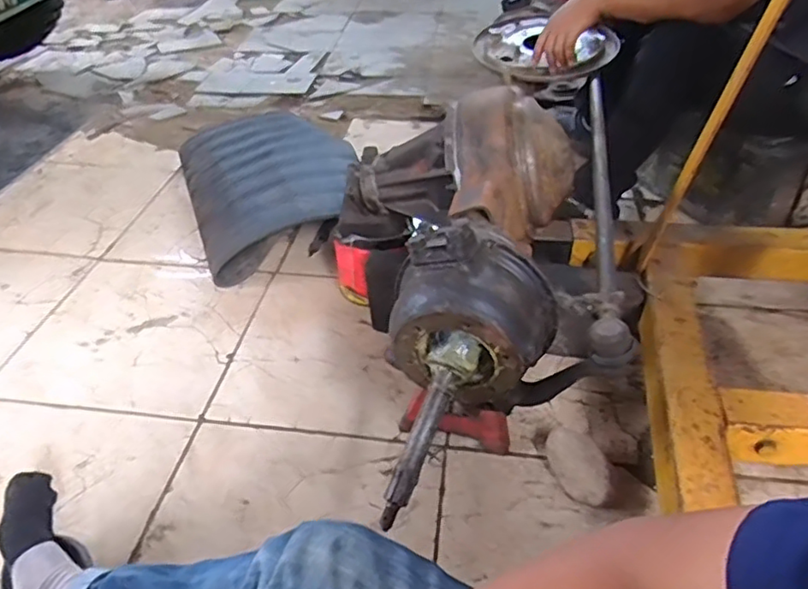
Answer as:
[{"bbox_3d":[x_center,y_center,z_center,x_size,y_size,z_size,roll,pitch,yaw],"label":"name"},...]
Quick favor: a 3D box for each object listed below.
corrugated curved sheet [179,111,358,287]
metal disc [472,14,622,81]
[{"bbox_3d":[-0.350,-0.322,1.530,0.381,0.161,0.699,-16,43,-17],"label":"corrugated curved sheet"},{"bbox_3d":[0.300,-0.552,1.353,0.301,0.061,0.301,0,39,0],"label":"metal disc"}]

